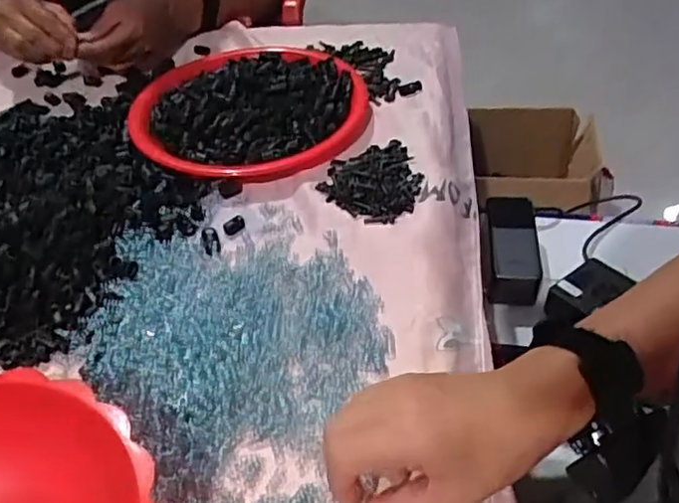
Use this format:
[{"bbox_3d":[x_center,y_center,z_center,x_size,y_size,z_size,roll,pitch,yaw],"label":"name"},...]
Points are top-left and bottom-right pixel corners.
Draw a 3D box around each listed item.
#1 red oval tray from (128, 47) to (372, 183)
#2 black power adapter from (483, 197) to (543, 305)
[{"bbox_3d":[-0.101,-0.172,0.724,0.262,0.041,0.259,-8,44,-5],"label":"red oval tray"},{"bbox_3d":[0.198,-0.006,0.748,0.062,0.048,0.137,4,45,8],"label":"black power adapter"}]

